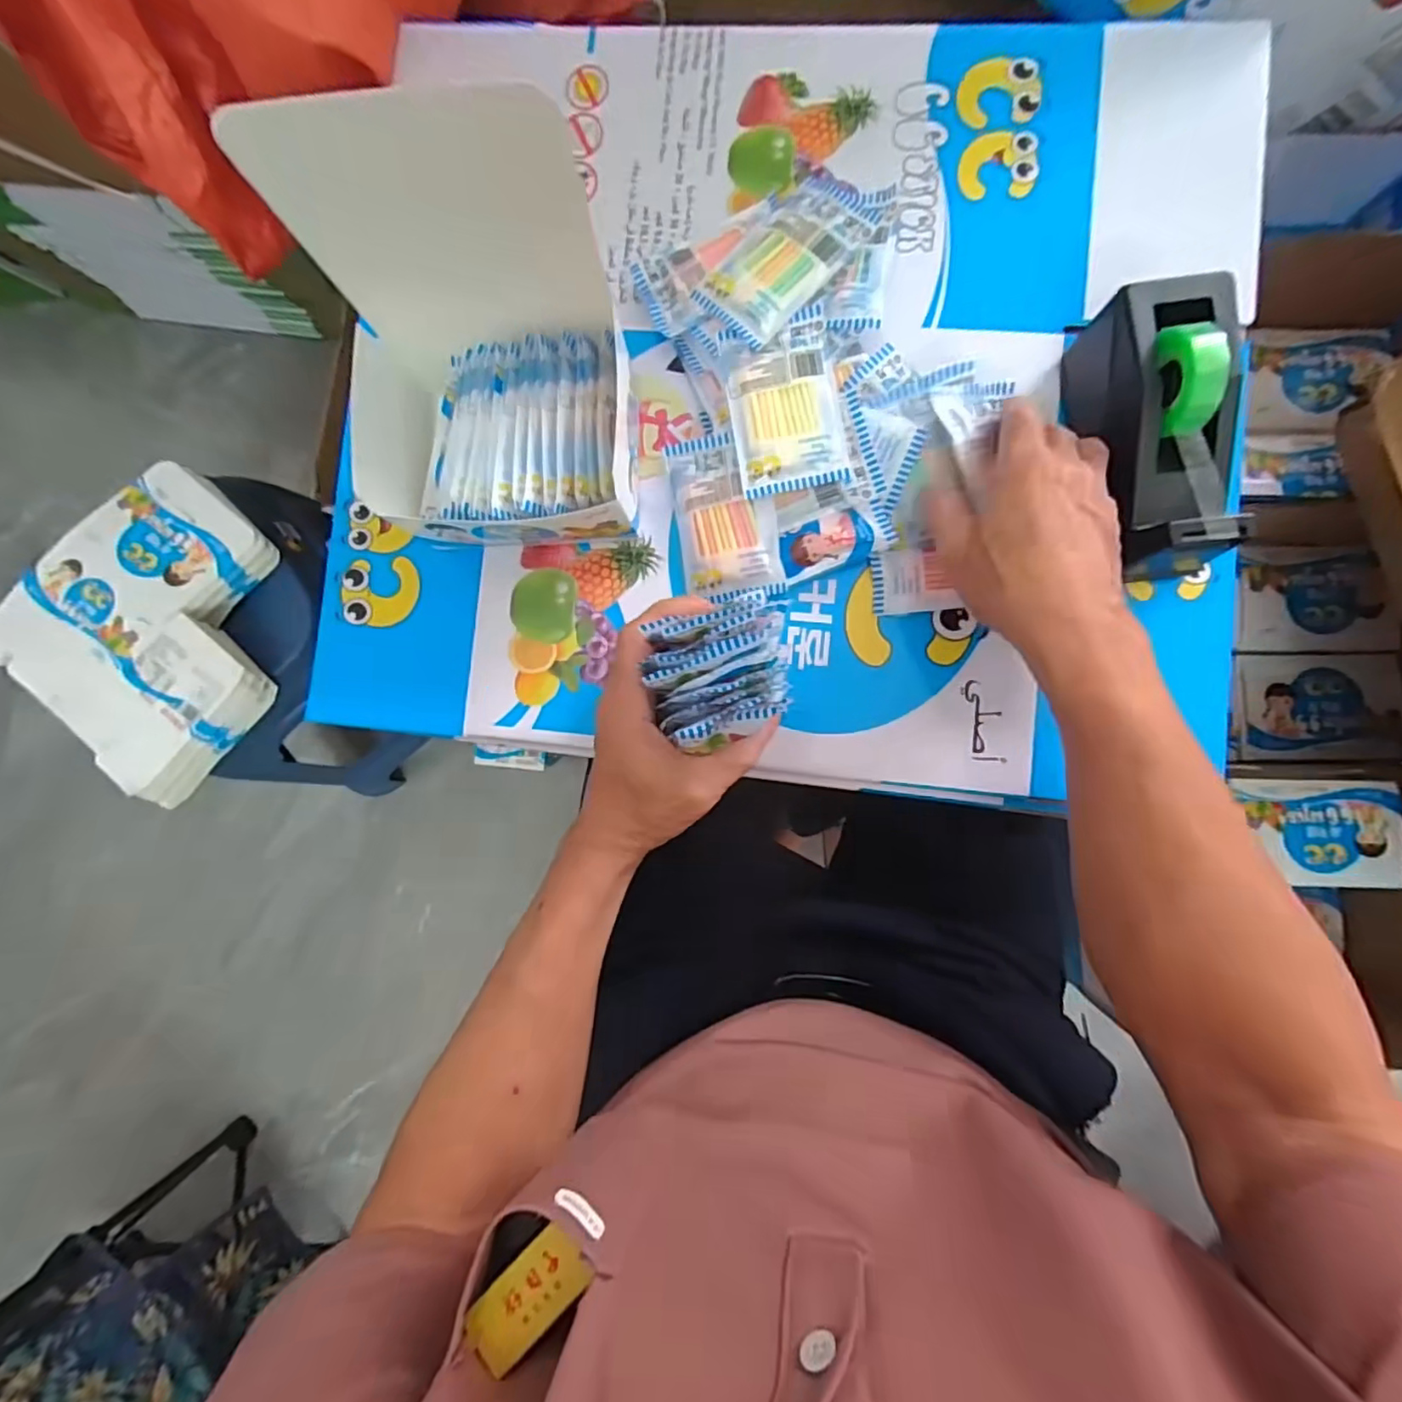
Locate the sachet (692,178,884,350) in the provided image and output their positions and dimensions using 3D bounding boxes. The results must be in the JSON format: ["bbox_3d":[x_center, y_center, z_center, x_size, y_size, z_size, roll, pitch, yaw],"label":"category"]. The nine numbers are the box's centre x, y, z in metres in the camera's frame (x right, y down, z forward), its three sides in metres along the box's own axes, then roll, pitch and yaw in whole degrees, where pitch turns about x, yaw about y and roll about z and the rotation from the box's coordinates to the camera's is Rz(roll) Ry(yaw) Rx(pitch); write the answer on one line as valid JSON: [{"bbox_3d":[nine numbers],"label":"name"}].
[{"bbox_3d":[0.049,-0.269,0.378,0.102,0.009,0.066,-43,72,4],"label":"sachet"}]

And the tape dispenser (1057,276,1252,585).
[{"bbox_3d":[0.256,-0.147,0.347,0.059,0.082,0.145,-6,86,4],"label":"tape dispenser"}]

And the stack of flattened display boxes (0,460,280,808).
[{"bbox_3d":[-0.551,-0.079,0.638,0.251,0.068,0.264,41,91,6],"label":"stack of flattened display boxes"}]

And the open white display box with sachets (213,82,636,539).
[{"bbox_3d":[-0.118,-0.170,0.337,0.147,0.165,0.132,-1,87,5],"label":"open white display box with sachets"}]

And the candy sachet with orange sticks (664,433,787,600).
[{"bbox_3d":[0.016,-0.117,0.395,0.062,0.016,0.100,-8,86,4],"label":"candy sachet with orange sticks"}]

